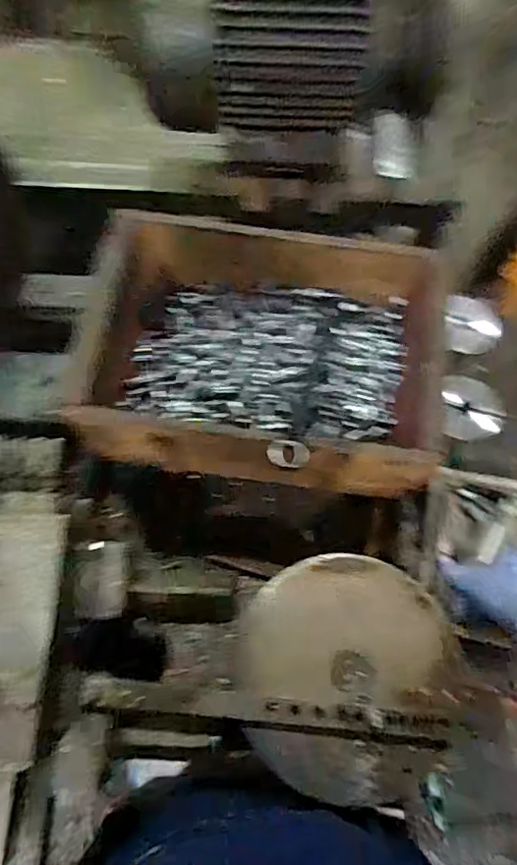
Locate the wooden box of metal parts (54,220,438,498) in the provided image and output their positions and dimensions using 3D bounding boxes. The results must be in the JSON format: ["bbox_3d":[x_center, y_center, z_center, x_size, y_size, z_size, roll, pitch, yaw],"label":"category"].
[{"bbox_3d":[0.007,-0.082,0.614,0.368,0.128,0.257,8,72,1],"label":"wooden box of metal parts"}]

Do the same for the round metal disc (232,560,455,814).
[{"bbox_3d":[0.068,0.195,0.460,0.172,0.013,0.178,1,72,-2],"label":"round metal disc"}]

